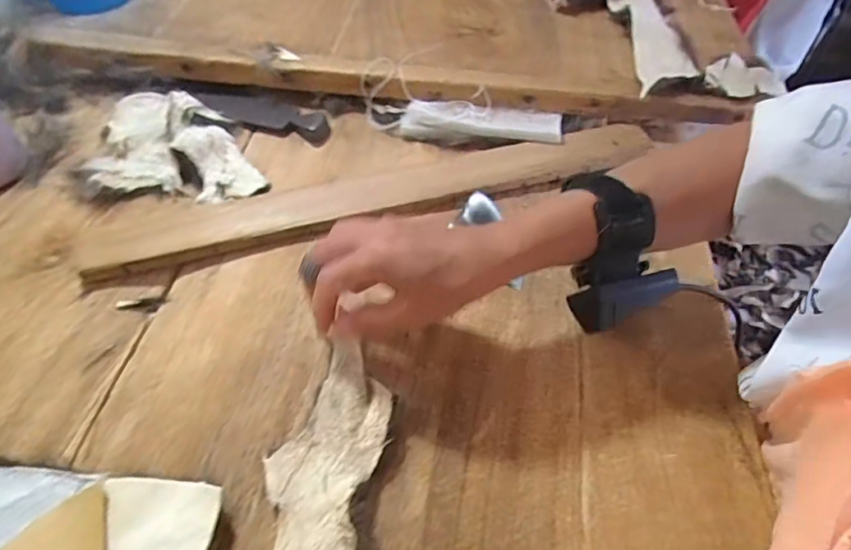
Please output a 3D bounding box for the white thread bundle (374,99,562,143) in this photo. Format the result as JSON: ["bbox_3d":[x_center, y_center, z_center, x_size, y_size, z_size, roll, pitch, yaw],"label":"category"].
[{"bbox_3d":[0.045,-0.149,0.507,0.166,0.018,0.039,7,53,2],"label":"white thread bundle"}]

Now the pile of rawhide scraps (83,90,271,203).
[{"bbox_3d":[-0.217,-0.119,0.482,0.154,0.028,0.106,10,53,5],"label":"pile of rawhide scraps"}]

